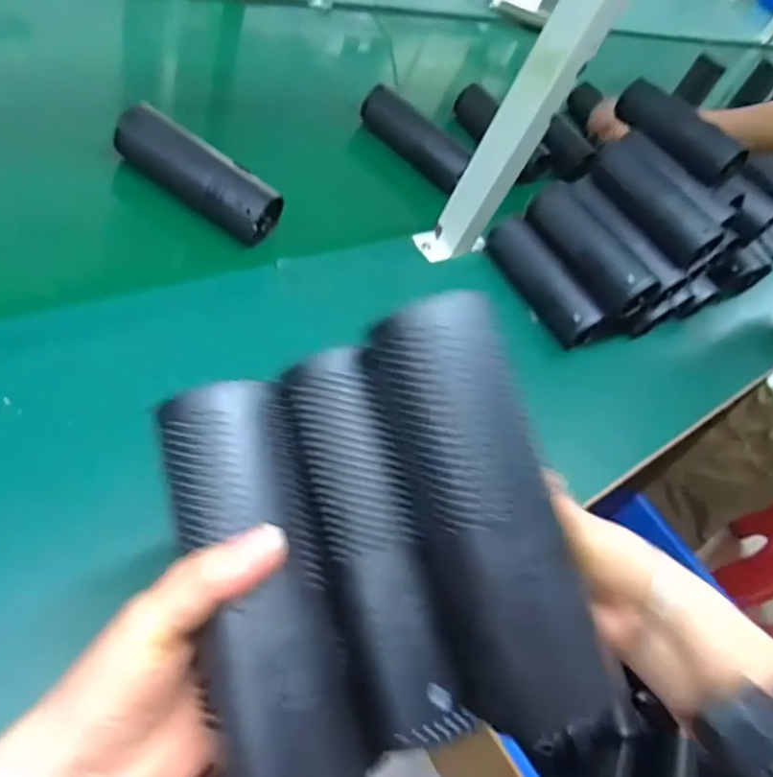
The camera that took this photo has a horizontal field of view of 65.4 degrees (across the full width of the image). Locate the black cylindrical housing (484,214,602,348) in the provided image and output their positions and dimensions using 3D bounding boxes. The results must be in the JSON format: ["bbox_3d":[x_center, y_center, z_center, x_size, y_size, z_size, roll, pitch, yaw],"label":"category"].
[{"bbox_3d":[0.176,-0.126,0.684,0.045,0.044,0.168,-28,67,-10],"label":"black cylindrical housing"}]

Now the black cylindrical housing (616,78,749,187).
[{"bbox_3d":[0.355,-0.314,0.736,0.040,0.042,0.169,-36,69,-14],"label":"black cylindrical housing"}]

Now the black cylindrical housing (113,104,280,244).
[{"bbox_3d":[-0.183,-0.202,0.573,0.163,0.046,0.056,34,70,-4],"label":"black cylindrical housing"}]

